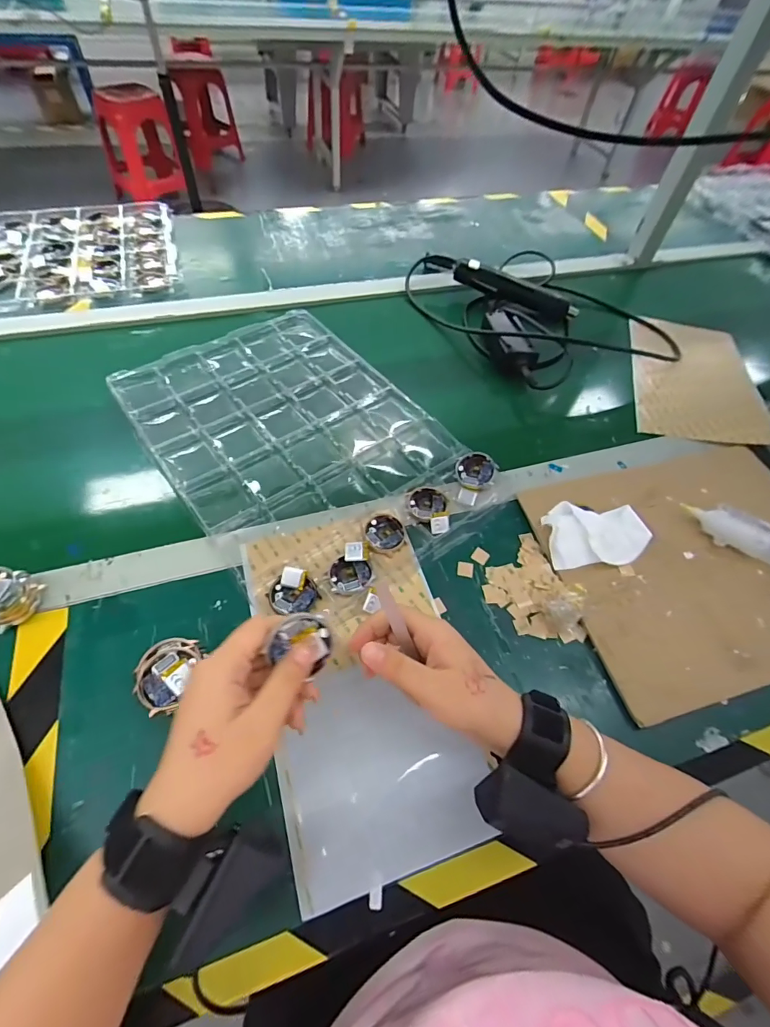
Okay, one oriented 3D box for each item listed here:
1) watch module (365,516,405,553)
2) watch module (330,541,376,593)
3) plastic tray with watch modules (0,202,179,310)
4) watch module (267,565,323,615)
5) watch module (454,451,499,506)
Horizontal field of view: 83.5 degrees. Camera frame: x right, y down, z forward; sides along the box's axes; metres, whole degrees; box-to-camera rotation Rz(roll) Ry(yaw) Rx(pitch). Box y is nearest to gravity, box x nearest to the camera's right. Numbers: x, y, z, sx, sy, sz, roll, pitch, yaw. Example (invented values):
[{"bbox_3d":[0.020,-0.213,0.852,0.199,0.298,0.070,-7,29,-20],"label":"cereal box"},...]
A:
[{"bbox_3d":[0.000,0.021,0.453,0.038,0.009,0.042,-5,56,-8],"label":"watch module"},{"bbox_3d":[-0.034,0.054,0.426,0.041,0.015,0.050,-8,57,-10],"label":"watch module"},{"bbox_3d":[-0.585,-0.425,0.708,0.443,0.020,0.307,-16,58,-15],"label":"plastic tray with watch modules"},{"bbox_3d":[-0.087,0.074,0.408,0.043,0.015,0.042,40,62,21],"label":"watch module"},{"bbox_3d":[0.100,-0.040,0.495,0.045,0.007,0.064,17,72,25],"label":"watch module"}]

